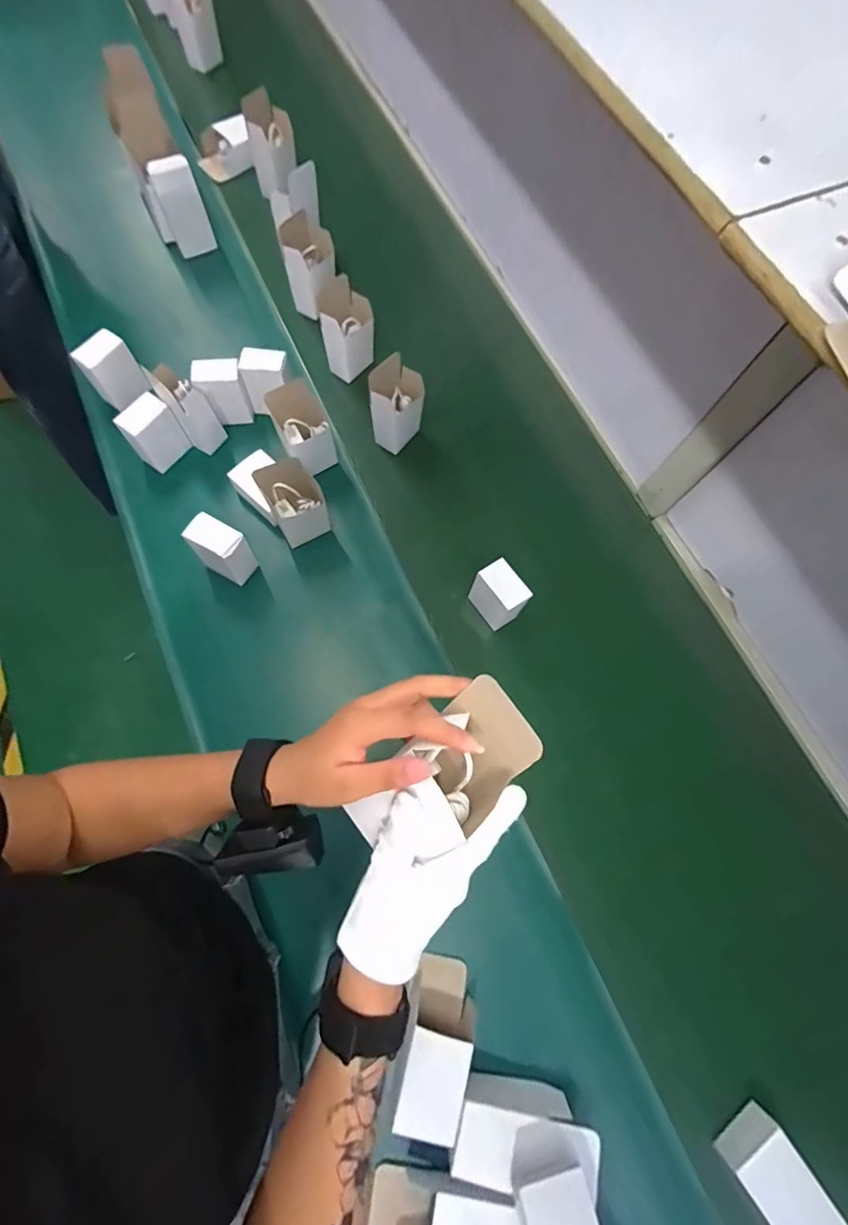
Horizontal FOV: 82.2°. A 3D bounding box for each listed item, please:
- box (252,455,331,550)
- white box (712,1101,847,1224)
[{"bbox_3d":[-0.174,-0.148,0.665,0.076,0.138,0.048,-26,76,-7],"label":"box"},{"bbox_3d":[0.378,0.603,0.489,0.064,0.043,0.145,-35,77,-9],"label":"white box"}]

